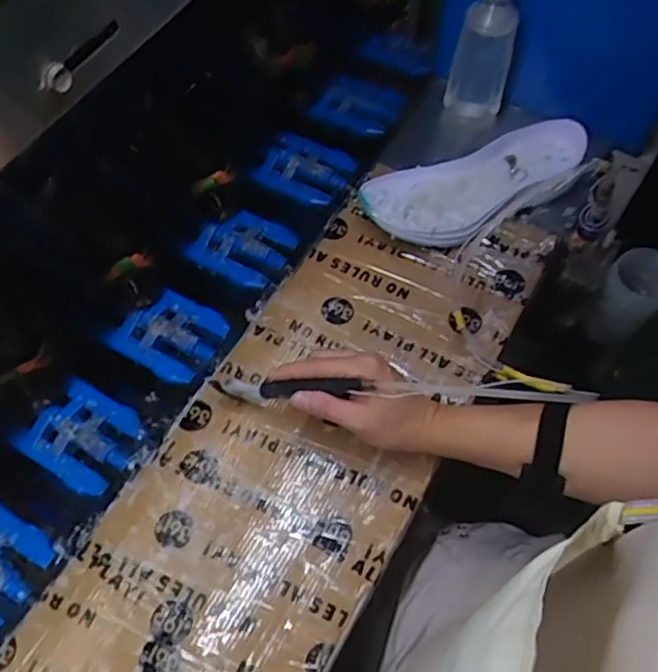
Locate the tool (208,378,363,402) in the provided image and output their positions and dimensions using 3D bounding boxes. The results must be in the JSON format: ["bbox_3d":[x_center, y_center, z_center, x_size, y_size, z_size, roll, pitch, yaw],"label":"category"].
[{"bbox_3d":[-0.042,0.045,0.578,0.148,0.025,0.016,-6,58,25],"label":"tool"}]

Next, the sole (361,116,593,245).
[{"bbox_3d":[0.170,-0.158,0.710,0.269,0.047,0.098,-16,62,-8],"label":"sole"}]

